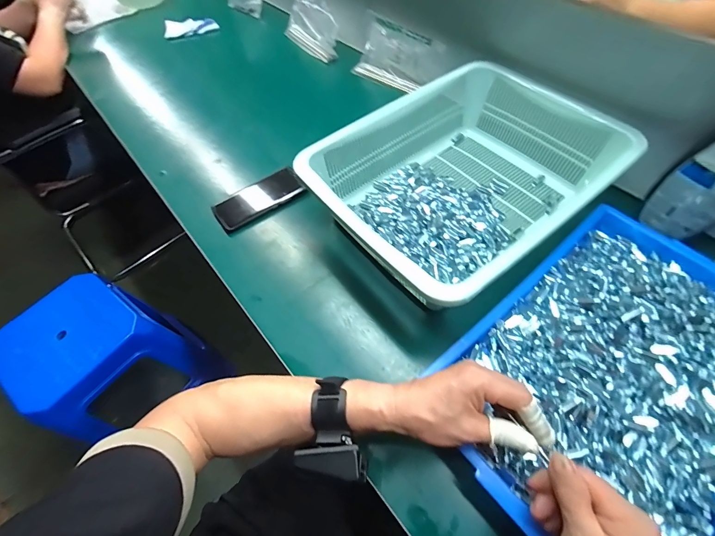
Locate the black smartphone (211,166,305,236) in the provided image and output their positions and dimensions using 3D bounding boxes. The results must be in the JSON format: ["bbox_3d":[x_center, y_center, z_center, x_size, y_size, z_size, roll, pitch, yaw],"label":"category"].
[{"bbox_3d":[-0.178,-0.127,0.607,0.164,0.008,0.077,-36,62,-19],"label":"black smartphone"}]

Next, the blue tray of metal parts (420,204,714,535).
[{"bbox_3d":[0.314,0.114,0.394,0.441,0.059,0.291,-36,63,-19],"label":"blue tray of metal parts"}]

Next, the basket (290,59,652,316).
[{"bbox_3d":[0.168,-0.140,0.533,0.422,0.117,0.318,-35,62,-18],"label":"basket"}]

